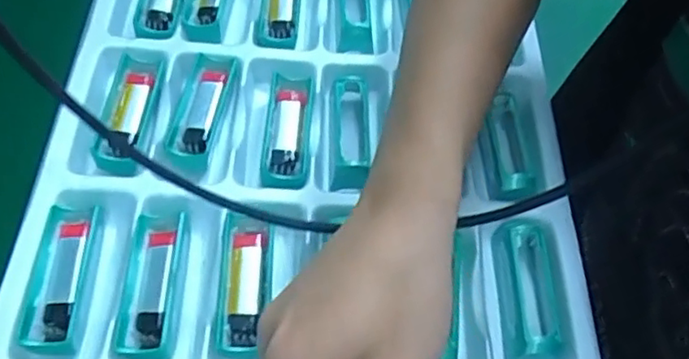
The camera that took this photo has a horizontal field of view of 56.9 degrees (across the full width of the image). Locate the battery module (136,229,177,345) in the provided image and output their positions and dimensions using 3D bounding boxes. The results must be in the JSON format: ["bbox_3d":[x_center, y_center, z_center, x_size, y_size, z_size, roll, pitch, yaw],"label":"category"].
[{"bbox_3d":[-0.102,0.056,0.344,0.015,0.007,0.065,3,57,-5],"label":"battery module"}]

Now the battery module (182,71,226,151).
[{"bbox_3d":[-0.092,-0.043,0.410,0.017,0.014,0.063,10,56,0],"label":"battery module"}]

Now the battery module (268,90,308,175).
[{"bbox_3d":[-0.037,-0.028,0.414,0.020,0.022,0.062,7,56,-2],"label":"battery module"}]

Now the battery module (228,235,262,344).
[{"bbox_3d":[-0.055,0.058,0.349,0.016,0.006,0.063,2,57,-6],"label":"battery module"}]

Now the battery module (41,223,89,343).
[{"bbox_3d":[-0.149,0.054,0.342,0.016,0.012,0.064,2,57,-5],"label":"battery module"}]

